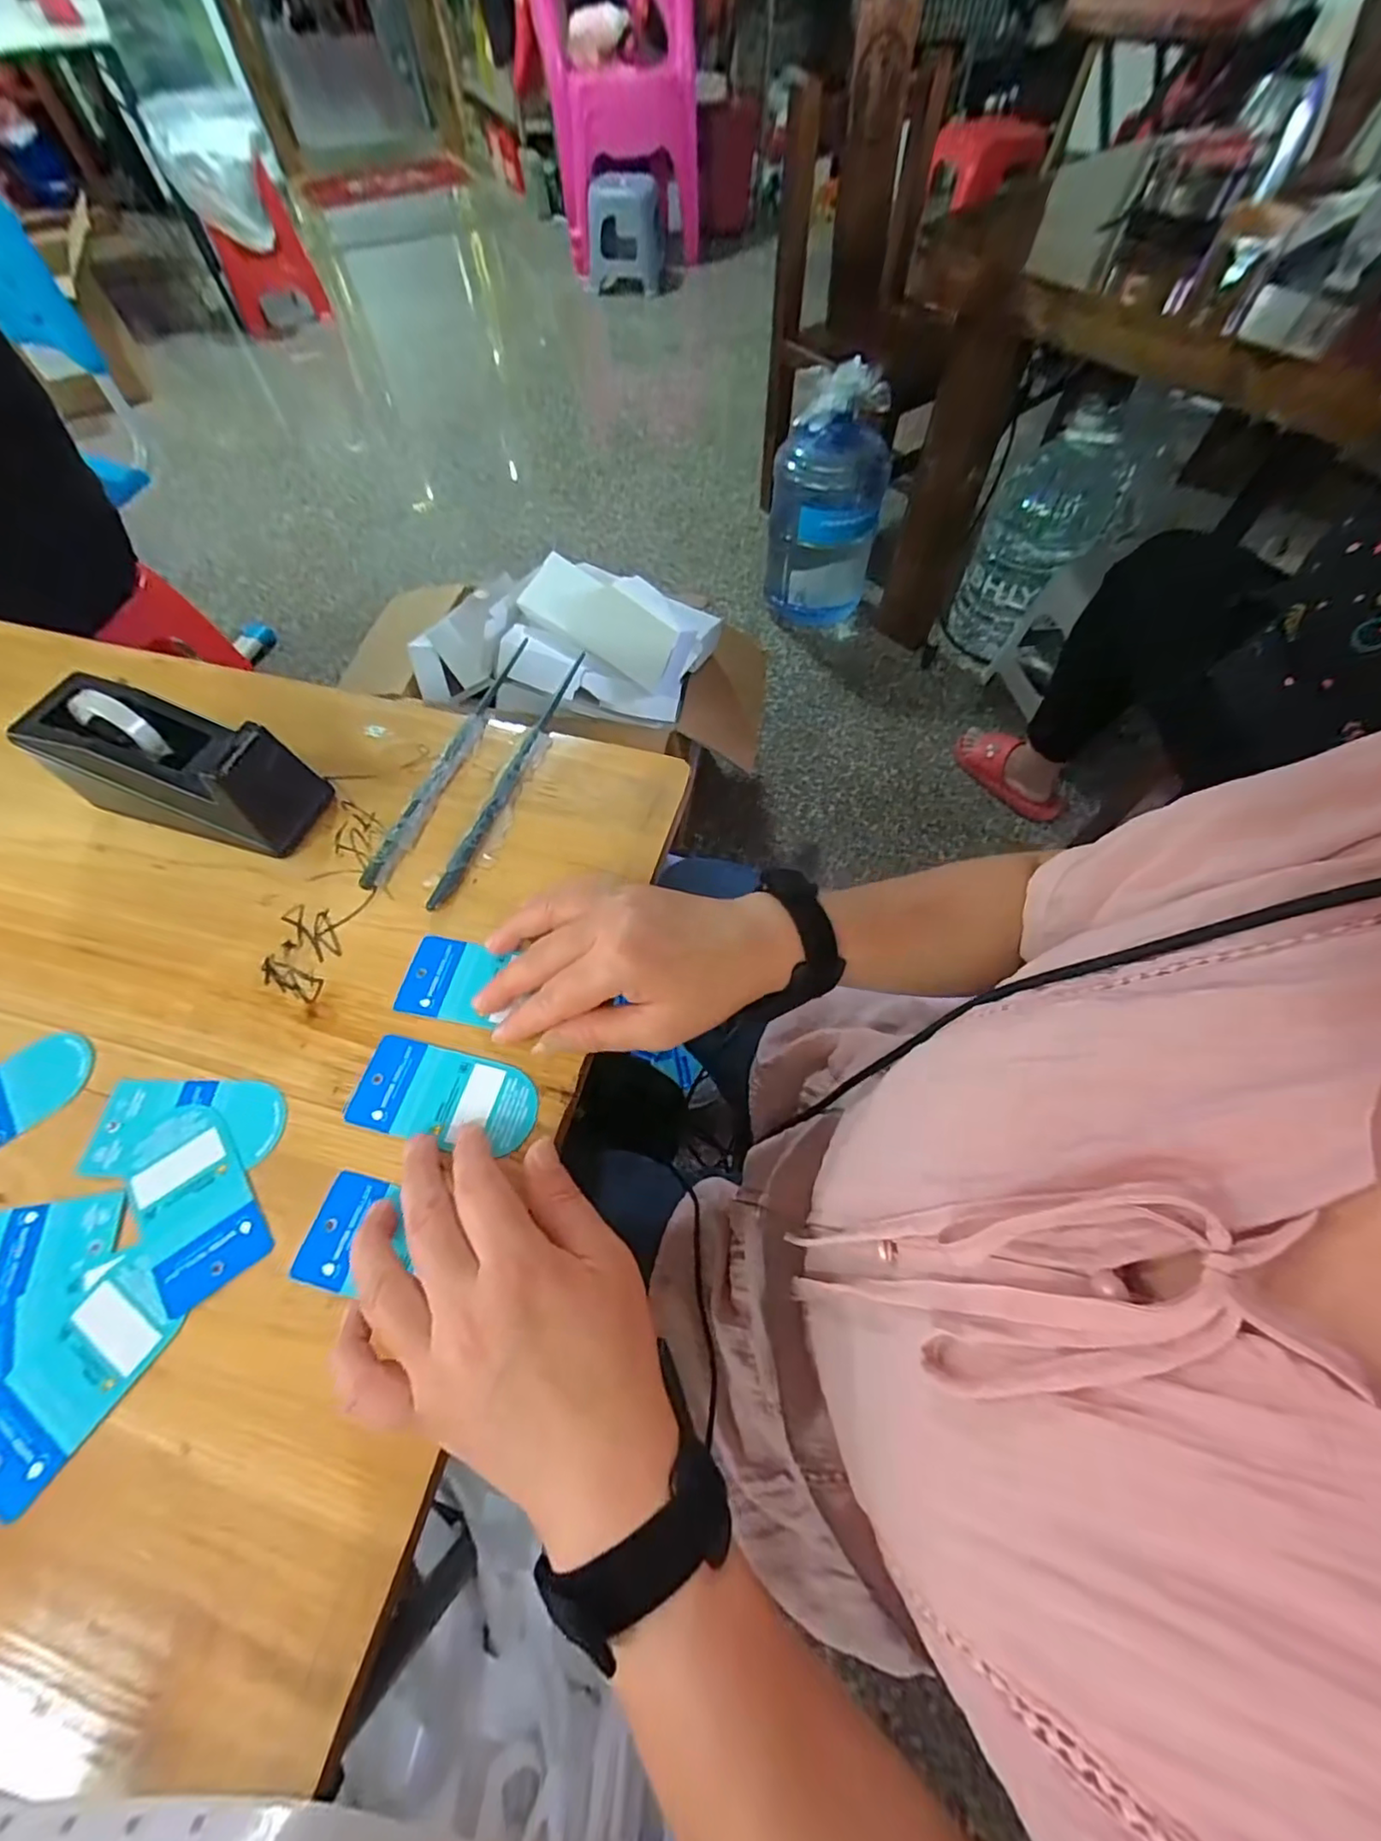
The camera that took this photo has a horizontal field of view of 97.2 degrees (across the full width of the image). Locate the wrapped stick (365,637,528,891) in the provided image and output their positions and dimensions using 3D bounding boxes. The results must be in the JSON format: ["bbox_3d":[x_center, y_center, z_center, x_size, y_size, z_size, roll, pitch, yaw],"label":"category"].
[{"bbox_3d":[-0.162,-0.114,0.419,0.016,0.008,0.219,15,63,9],"label":"wrapped stick"}]

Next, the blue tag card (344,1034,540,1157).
[{"bbox_3d":[-0.125,0.089,0.312,0.093,0.004,0.046,9,62,5],"label":"blue tag card"}]

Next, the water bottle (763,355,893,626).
[{"bbox_3d":[0.319,-0.963,1.432,0.246,0.477,0.237,14,63,8],"label":"water bottle"}]

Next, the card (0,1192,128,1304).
[{"bbox_3d":[-0.314,0.156,0.281,0.096,0.004,0.044,-10,62,-4],"label":"card"}]

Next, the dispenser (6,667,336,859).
[{"bbox_3d":[-0.316,-0.095,0.374,0.155,0.075,0.065,10,62,7],"label":"dispenser"}]

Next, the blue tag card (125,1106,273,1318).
[{"bbox_3d":[-0.238,0.133,0.290,0.047,0.004,0.090,-35,66,-16],"label":"blue tag card"}]

